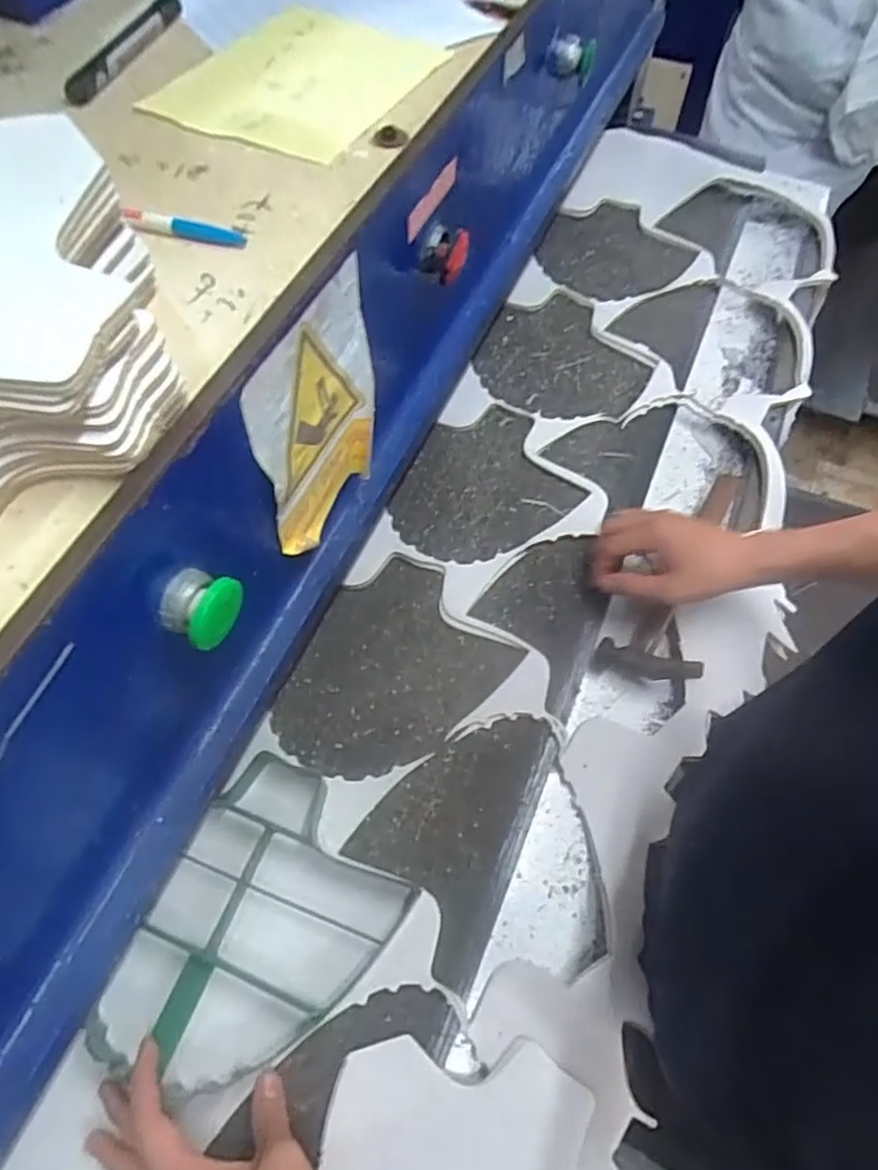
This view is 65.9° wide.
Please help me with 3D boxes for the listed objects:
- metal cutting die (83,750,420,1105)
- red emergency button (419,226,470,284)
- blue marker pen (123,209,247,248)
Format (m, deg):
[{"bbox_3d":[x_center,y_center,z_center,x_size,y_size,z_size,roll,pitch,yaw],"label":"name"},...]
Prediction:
[{"bbox_3d":[-0.131,0.249,0.484,0.163,0.029,0.223,31,64,13],"label":"metal cutting die"},{"bbox_3d":[0.006,-0.246,0.501,0.025,0.033,0.039,26,63,13],"label":"red emergency button"},{"bbox_3d":[-0.146,-0.206,0.389,0.071,0.010,0.011,9,61,4],"label":"blue marker pen"}]

